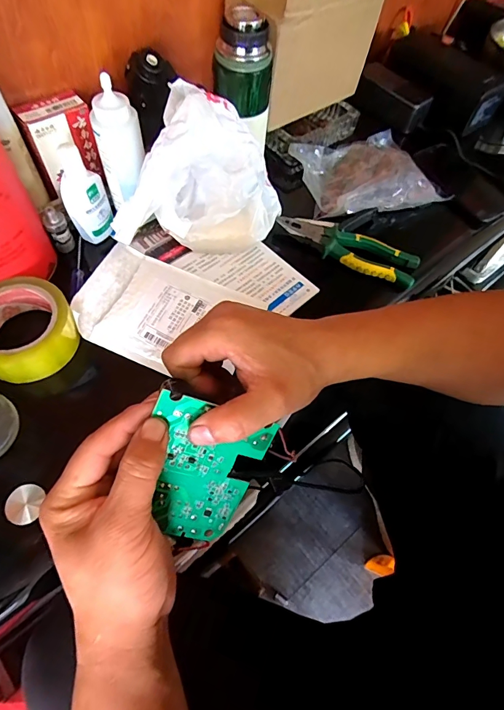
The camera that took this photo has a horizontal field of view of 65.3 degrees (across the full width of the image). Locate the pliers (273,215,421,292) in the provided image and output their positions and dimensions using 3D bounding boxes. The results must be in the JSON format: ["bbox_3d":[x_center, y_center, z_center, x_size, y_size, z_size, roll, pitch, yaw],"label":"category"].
[{"bbox_3d":[0.128,-0.147,0.523,0.188,0.017,0.052,28,66,8],"label":"pliers"}]

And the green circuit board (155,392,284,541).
[{"bbox_3d":[-0.038,0.078,0.260,0.080,0.099,0.004,21,14,-22],"label":"green circuit board"}]

